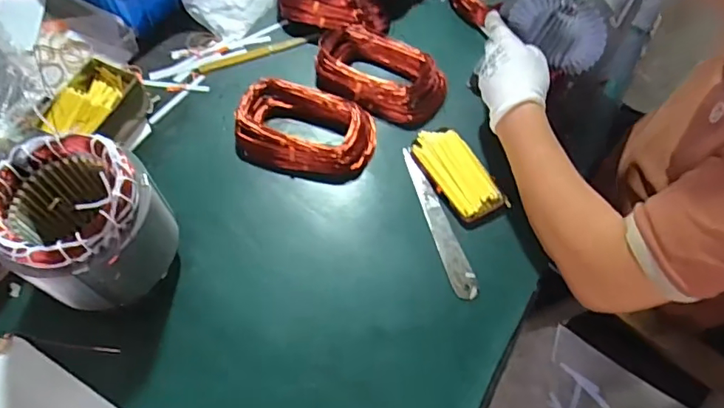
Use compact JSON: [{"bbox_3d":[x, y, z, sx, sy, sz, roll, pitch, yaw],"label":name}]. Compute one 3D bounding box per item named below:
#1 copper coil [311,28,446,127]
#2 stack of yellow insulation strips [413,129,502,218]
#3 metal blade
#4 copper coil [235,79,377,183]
[{"bbox_3d":[0.025,-0.194,0.783,0.202,0.052,0.130,31,64,13],"label":"copper coil"},{"bbox_3d":[0.128,-0.046,0.708,0.068,0.025,0.135,-23,65,-16],"label":"stack of yellow insulation strips"},{"bbox_3d":[0.101,0.019,0.683,0.030,0.008,0.227,-17,60,-2],"label":"metal blade"},{"bbox_3d":[-0.078,-0.099,0.710,0.187,0.051,0.109,10,61,2],"label":"copper coil"}]

